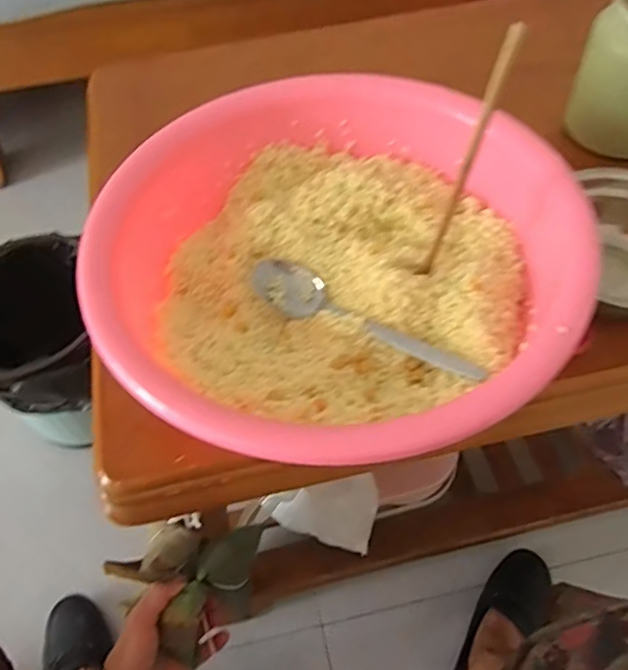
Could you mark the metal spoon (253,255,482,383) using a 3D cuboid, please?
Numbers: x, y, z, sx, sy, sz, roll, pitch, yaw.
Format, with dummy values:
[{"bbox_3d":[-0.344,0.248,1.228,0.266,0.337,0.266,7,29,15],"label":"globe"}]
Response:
[{"bbox_3d":[0.039,-0.013,0.463,0.187,0.023,0.036,23,60,19],"label":"metal spoon"}]

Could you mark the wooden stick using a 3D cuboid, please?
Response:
[{"bbox_3d":[0.103,-0.115,0.416,0.008,0.176,0.009,-27,55,-38],"label":"wooden stick"}]

